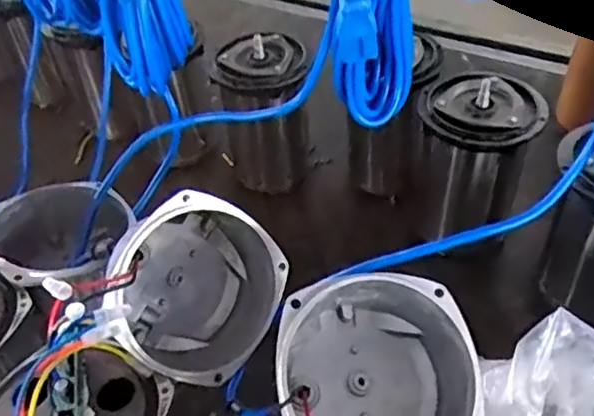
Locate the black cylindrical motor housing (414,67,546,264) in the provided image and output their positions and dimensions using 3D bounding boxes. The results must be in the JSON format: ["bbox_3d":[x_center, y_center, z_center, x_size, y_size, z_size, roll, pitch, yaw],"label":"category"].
[{"bbox_3d":[0.217,-0.050,0.778,0.133,0.199,0.113,8,45,15],"label":"black cylindrical motor housing"}]

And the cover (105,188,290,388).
[{"bbox_3d":[-0.089,0.065,0.504,0.077,0.133,0.140,2,68,57],"label":"cover"}]

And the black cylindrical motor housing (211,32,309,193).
[{"bbox_3d":[-0.045,-0.134,0.889,0.123,0.198,0.112,-3,44,3],"label":"black cylindrical motor housing"}]

